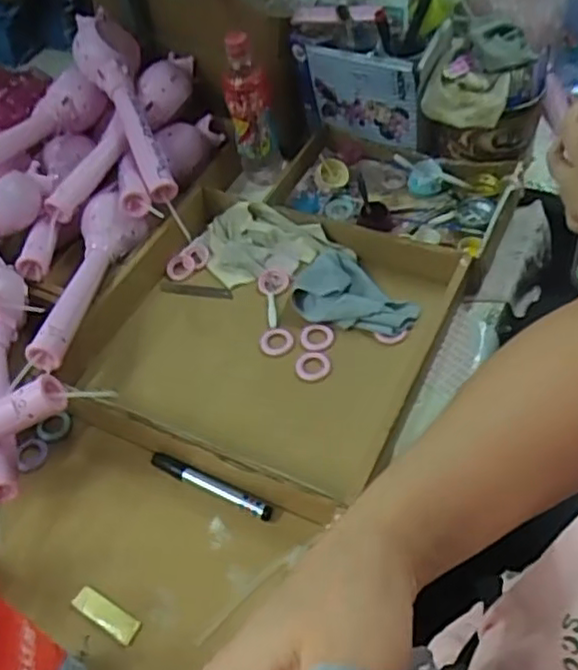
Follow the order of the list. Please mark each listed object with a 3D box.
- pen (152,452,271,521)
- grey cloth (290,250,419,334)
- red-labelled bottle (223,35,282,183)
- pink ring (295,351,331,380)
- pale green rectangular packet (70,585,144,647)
[{"bbox_3d":[-0.079,0.148,0.658,0.137,0.012,0.015,21,56,21],"label":"pen"},{"bbox_3d":[0.081,-0.056,0.786,0.137,0.033,0.104,7,52,12],"label":"grey cloth"},{"bbox_3d":[-0.049,-0.298,0.888,0.064,0.203,0.062,-7,51,1],"label":"red-labelled bottle"},{"bbox_3d":[0.027,0.034,0.738,0.037,0.005,0.035,-3,51,4],"label":"pink ring"},{"bbox_3d":[-0.162,0.246,0.591,0.067,0.004,0.022,23,57,23],"label":"pale green rectangular packet"}]

